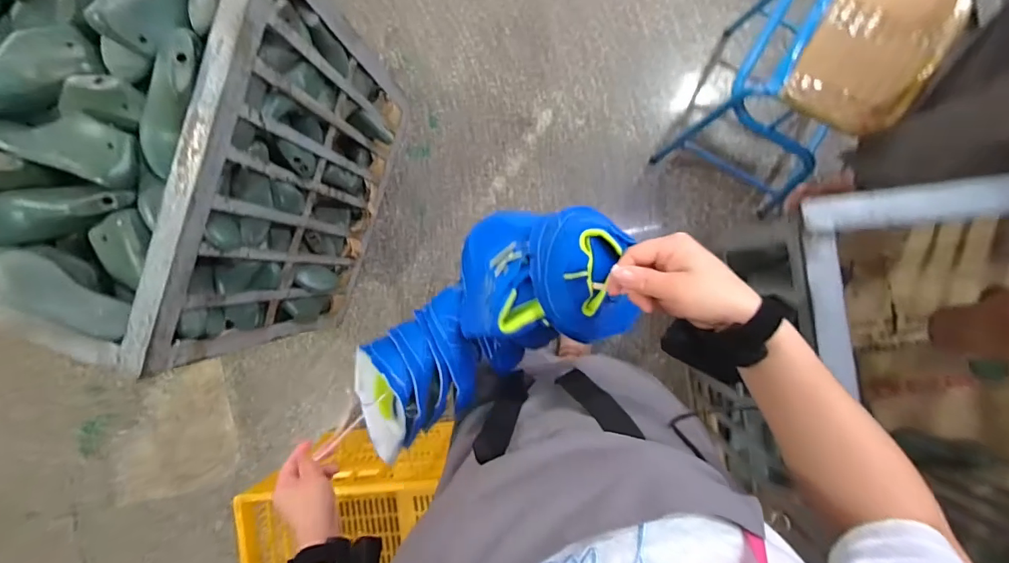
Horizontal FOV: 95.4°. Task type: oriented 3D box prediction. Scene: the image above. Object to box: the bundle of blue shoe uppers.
[{"bbox_3d":[-0.048,0.073,0.634,0.475,0.147,0.200,-39,90,27],"label":"bundle of blue shoe uppers"}]

